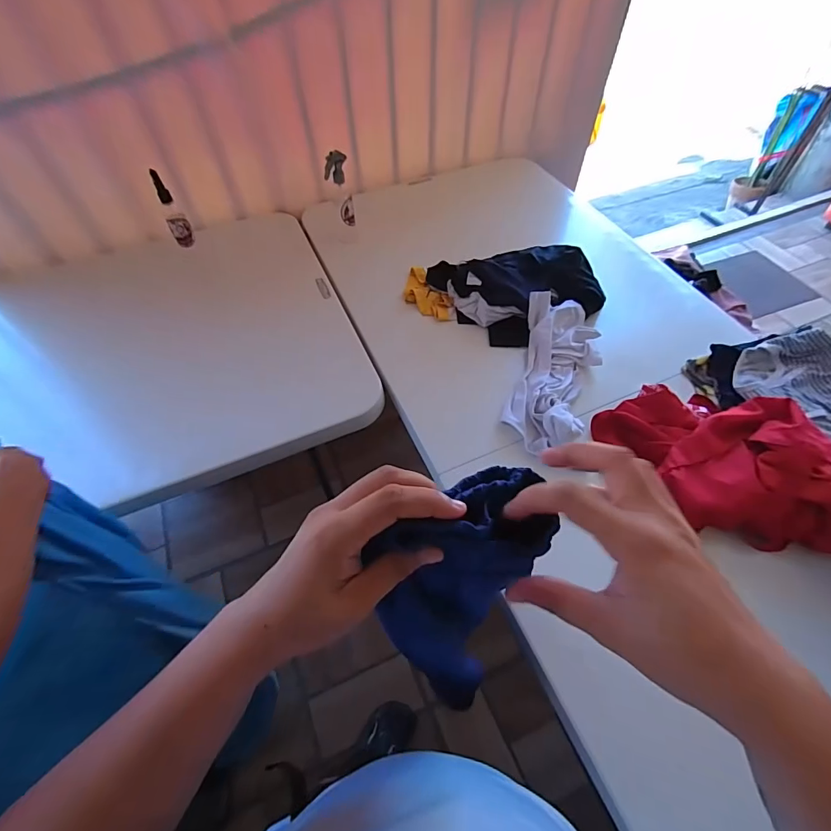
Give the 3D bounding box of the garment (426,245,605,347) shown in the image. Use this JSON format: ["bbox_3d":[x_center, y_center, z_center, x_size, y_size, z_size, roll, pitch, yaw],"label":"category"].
[{"bbox_3d":[0.217,-0.265,0.910,0.351,0.072,0.222,-4,56,-1],"label":"garment"}]

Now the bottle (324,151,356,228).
[{"bbox_3d":[-0.179,-0.532,1.021,0.053,0.185,0.056,-10,56,-5],"label":"bottle"}]

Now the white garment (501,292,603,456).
[{"bbox_3d":[0.267,-0.096,0.804,0.142,0.067,0.337,13,57,10],"label":"white garment"}]

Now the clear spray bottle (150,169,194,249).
[{"bbox_3d":[-0.564,-0.472,0.989,0.046,0.168,0.042,-28,59,-16],"label":"clear spray bottle"}]

